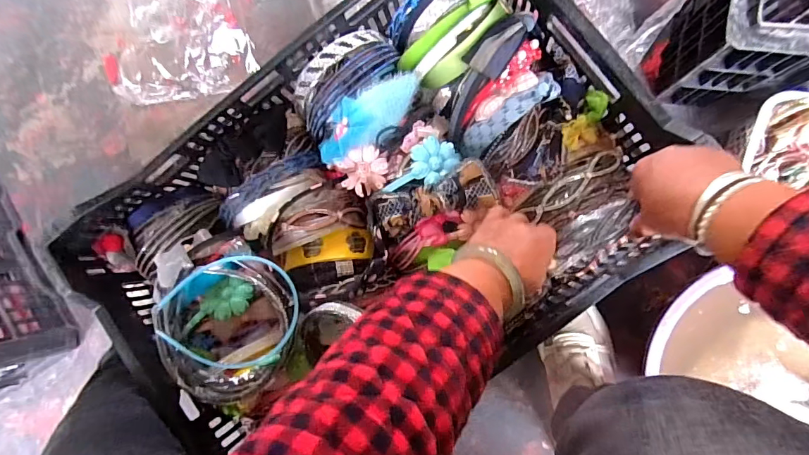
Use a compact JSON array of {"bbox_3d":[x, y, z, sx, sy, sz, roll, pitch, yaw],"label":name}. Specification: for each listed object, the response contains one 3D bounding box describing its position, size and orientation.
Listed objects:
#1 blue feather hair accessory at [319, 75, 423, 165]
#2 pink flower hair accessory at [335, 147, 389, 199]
[{"bbox_3d":[-0.038,-0.121,0.472,0.132,0.033,0.050,-43,83,5],"label":"blue feather hair accessory"},{"bbox_3d":[-0.046,-0.063,0.483,0.054,0.017,0.048,-30,84,6],"label":"pink flower hair accessory"}]

